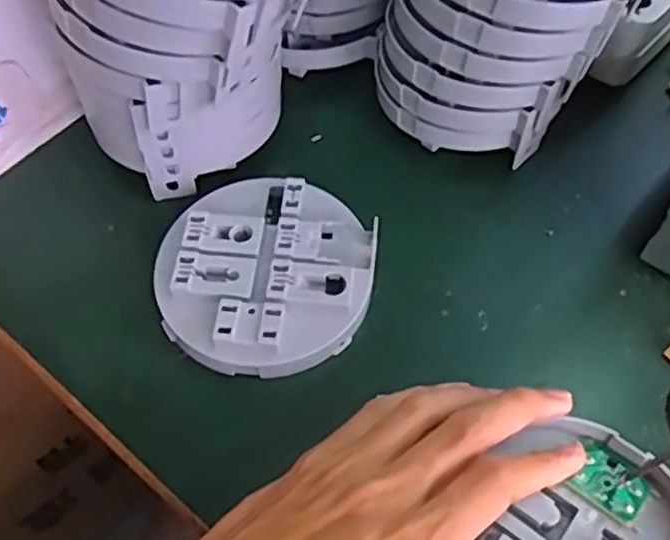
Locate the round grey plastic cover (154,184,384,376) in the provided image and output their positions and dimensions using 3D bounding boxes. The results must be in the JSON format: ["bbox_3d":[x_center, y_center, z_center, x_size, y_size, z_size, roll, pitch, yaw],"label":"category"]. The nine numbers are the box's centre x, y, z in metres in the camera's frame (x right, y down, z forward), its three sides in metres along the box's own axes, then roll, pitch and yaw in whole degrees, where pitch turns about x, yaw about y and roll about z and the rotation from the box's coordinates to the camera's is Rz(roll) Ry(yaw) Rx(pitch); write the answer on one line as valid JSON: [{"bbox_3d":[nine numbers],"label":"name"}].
[{"bbox_3d":[-0.032,0.002,0.335,0.097,0.024,0.098,-1,58,1],"label":"round grey plastic cover"}]

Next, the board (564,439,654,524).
[{"bbox_3d":[0.109,0.084,0.276,0.028,0.004,0.022,37,66,22],"label":"board"}]

